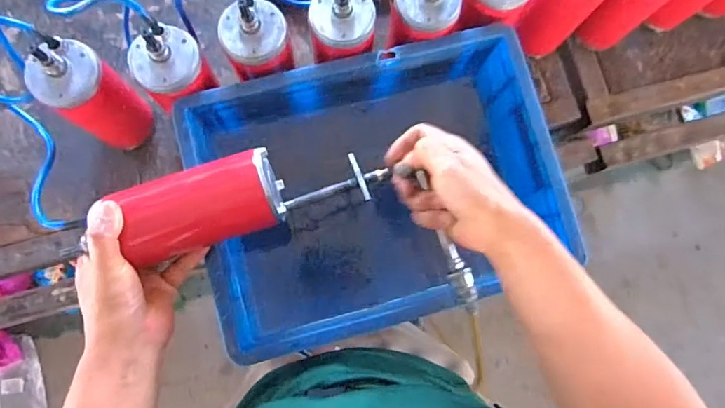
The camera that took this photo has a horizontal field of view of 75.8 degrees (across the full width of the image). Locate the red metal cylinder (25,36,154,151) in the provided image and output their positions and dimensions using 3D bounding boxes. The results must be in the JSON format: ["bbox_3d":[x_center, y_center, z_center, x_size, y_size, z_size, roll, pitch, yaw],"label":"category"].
[{"bbox_3d":[-0.317,-0.124,0.558,0.079,0.180,0.082,0,83,-3],"label":"red metal cylinder"}]

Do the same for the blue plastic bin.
[{"bbox_3d":[0.016,-0.014,0.595,0.394,0.173,0.299,-16,84,-5],"label":"blue plastic bin"}]

